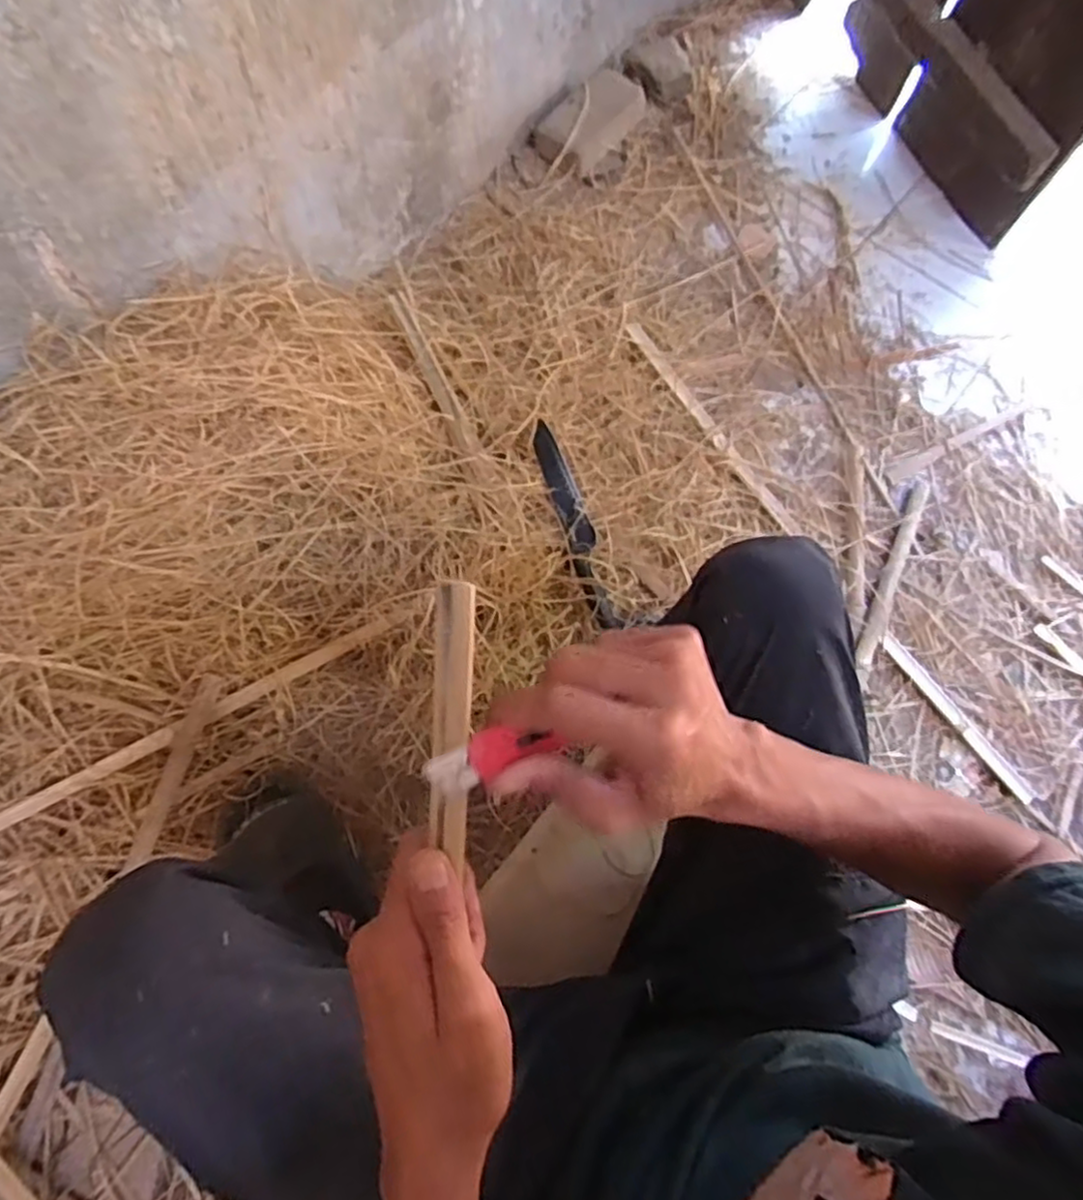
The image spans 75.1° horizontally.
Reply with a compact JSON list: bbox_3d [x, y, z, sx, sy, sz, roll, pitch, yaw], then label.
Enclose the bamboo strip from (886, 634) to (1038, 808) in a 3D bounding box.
[{"bbox_3d":[0.588,0.165,0.998,0.023,0.007,0.279,-32,76,-11],"label":"bamboo strip"}]

